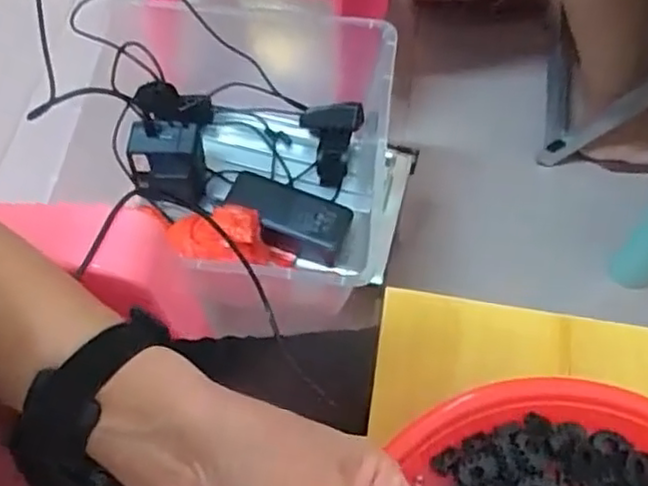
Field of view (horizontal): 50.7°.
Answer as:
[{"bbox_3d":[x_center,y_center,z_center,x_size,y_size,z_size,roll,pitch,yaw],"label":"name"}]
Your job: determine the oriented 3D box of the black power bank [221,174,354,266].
[{"bbox_3d":[-0.041,-0.026,0.718,0.129,0.025,0.067,19,64,9],"label":"black power bank"}]

